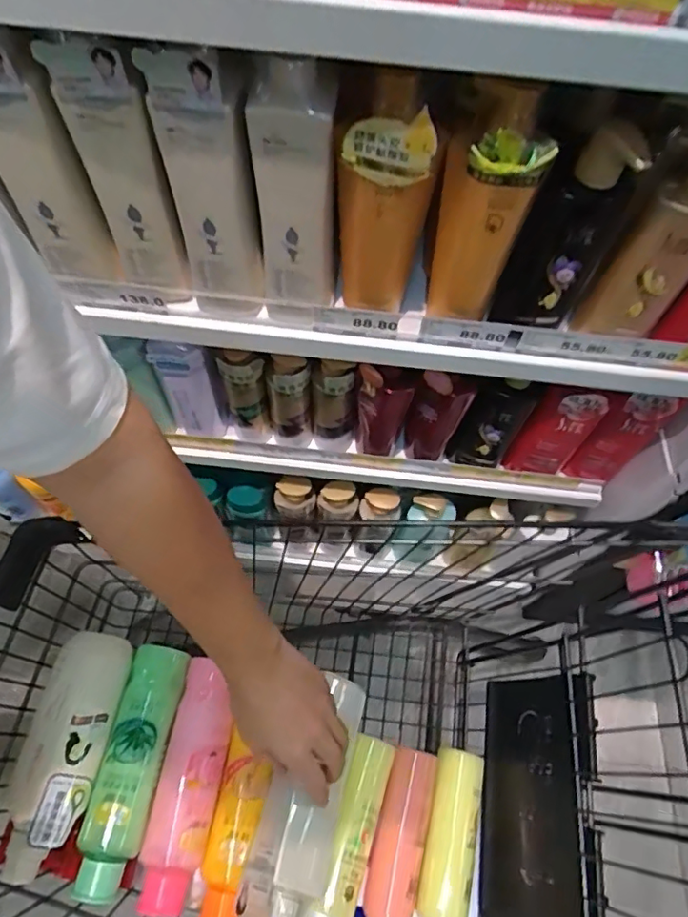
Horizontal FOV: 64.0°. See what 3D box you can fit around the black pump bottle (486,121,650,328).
[{"bbox_3d":[0.199,-0.205,0.494,0.071,0.184,0.066,21,63,9],"label":"black pump bottle"}]

